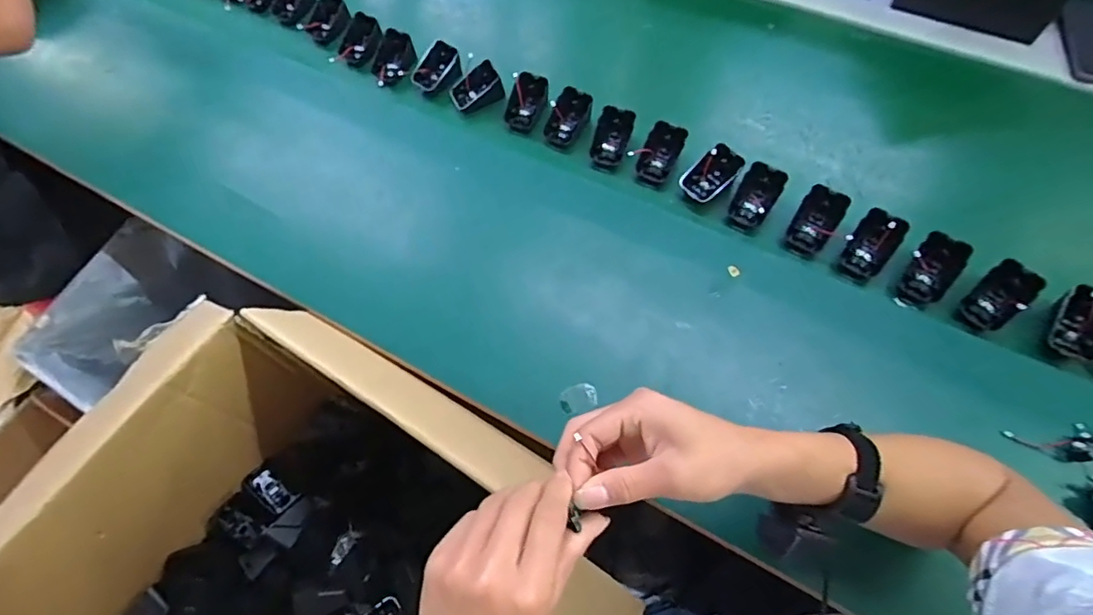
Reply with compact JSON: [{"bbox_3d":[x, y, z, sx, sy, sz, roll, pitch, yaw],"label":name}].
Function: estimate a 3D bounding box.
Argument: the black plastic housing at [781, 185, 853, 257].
[{"bbox_3d":[0.298,-0.093,0.610,0.049,0.040,0.067,32,71,17],"label":"black plastic housing"}]

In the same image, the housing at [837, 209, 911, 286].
[{"bbox_3d":[0.347,-0.066,0.589,0.047,0.044,0.067,34,71,18],"label":"housing"}]

